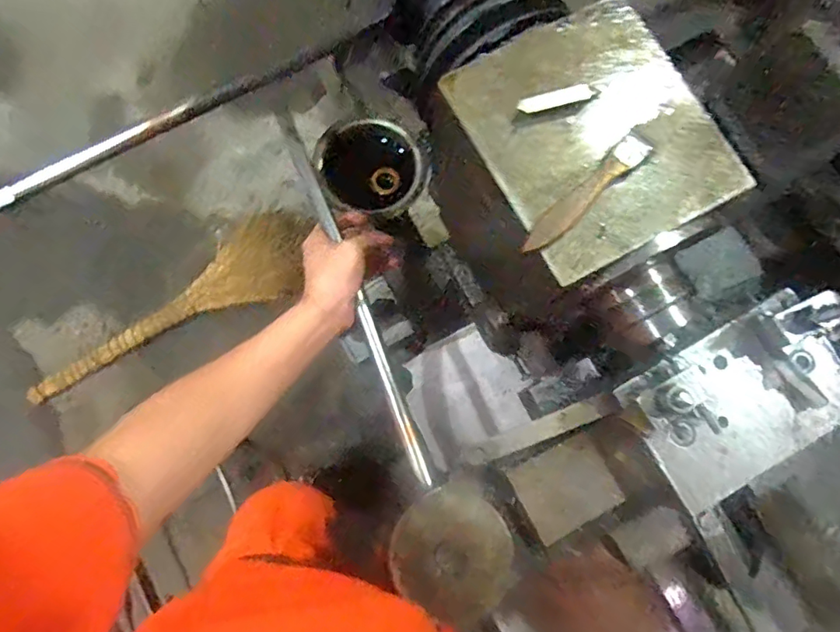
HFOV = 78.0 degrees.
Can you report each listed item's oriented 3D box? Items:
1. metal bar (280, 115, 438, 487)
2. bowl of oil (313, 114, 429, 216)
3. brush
[{"bbox_3d":[-0.066,-0.032,0.489,0.015,0.012,0.386,-21,77,-6],"label":"metal bar"},{"bbox_3d":[-0.058,-0.178,0.621,0.123,0.056,0.123,0,91,-7],"label":"bowl of oil"},{"bbox_3d":[0.107,-0.078,0.339,0.108,0.011,0.018,-42,81,-9],"label":"brush"}]

